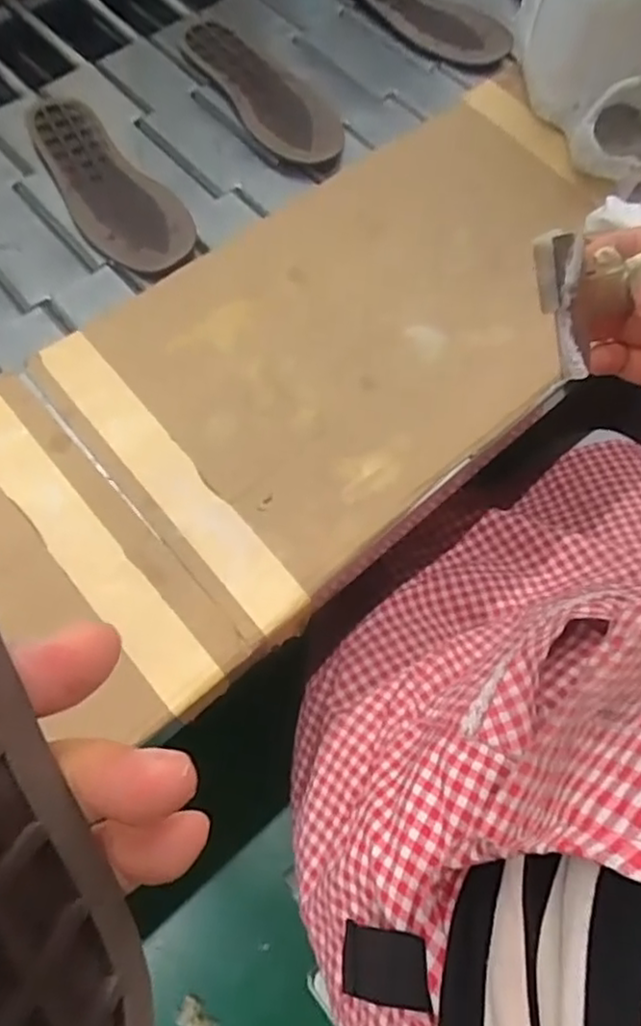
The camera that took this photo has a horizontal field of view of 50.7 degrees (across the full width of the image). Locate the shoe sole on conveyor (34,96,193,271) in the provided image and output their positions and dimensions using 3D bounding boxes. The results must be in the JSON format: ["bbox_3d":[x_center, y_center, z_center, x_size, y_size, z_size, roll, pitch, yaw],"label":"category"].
[{"bbox_3d":[-0.180,-0.273,0.561,0.074,0.018,0.204,-34,70,-15],"label":"shoe sole on conveyor"}]

